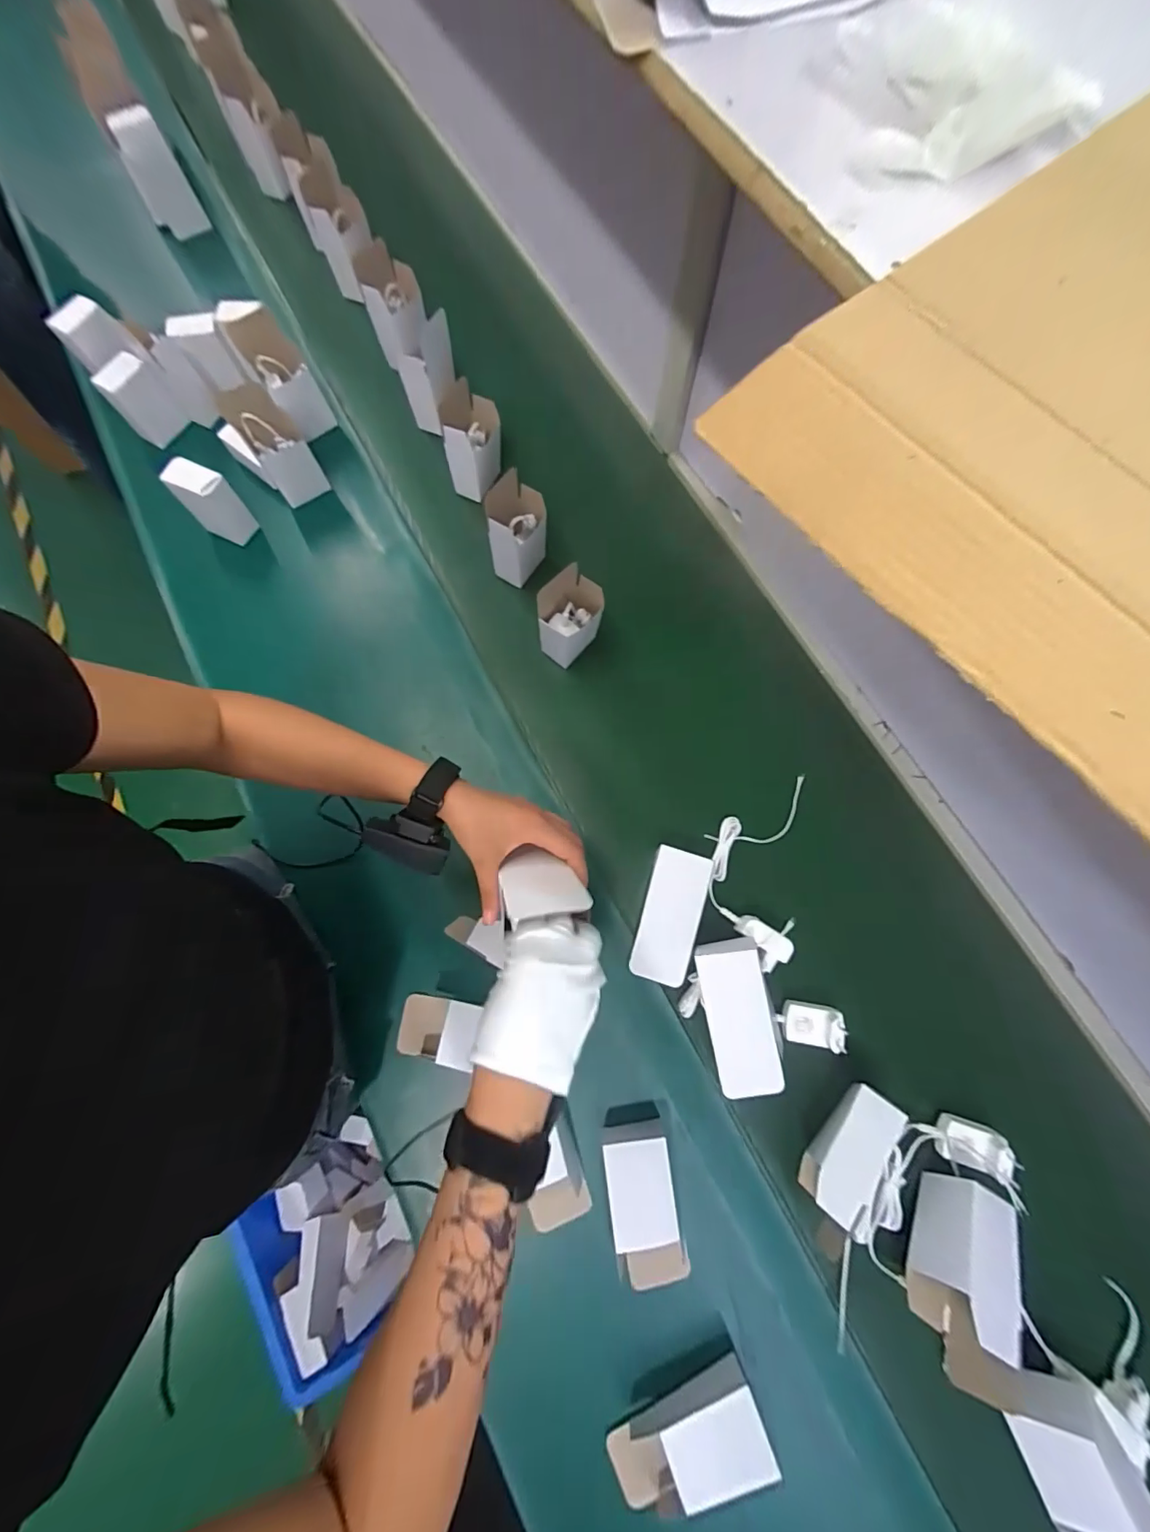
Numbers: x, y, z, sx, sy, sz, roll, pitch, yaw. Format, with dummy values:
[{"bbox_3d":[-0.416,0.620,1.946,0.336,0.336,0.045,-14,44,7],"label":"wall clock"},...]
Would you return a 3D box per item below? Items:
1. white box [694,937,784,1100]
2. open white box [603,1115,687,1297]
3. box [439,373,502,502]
[{"bbox_3d":[0.178,0.271,0.544,0.068,0.029,0.148,-12,65,15],"label":"white box"},{"bbox_3d":[0.070,0.448,0.505,0.071,0.061,0.145,-8,74,-3],"label":"open white box"},{"bbox_3d":[-0.141,-0.451,0.697,0.054,0.130,0.070,23,75,5],"label":"box"}]

